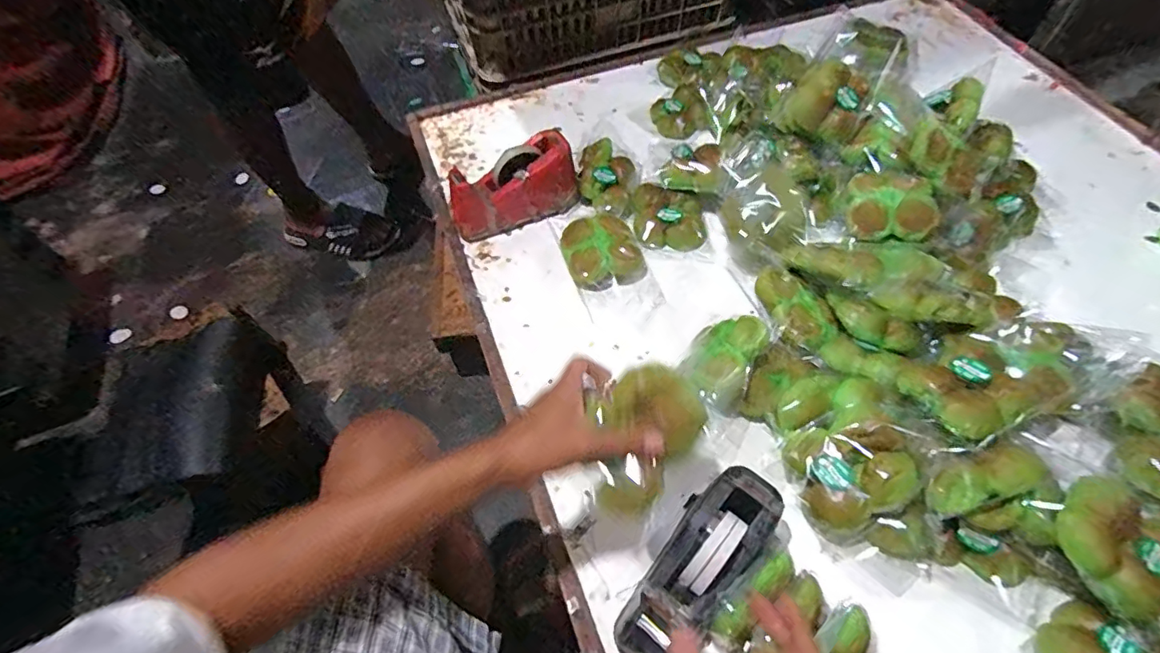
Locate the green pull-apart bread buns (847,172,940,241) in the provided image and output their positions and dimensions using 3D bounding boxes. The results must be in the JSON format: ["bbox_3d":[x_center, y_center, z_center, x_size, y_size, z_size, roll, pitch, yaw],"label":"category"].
[{"bbox_3d":[0.438,-0.170,0.782,0.125,0.064,0.078,20,59,15],"label":"green pull-apart bread buns"}]

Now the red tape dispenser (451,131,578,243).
[{"bbox_3d":[-0.105,-0.217,0.855,0.199,0.105,0.069,-20,58,-11],"label":"red tape dispenser"}]

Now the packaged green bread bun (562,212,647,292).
[{"bbox_3d":[0.032,-0.113,0.816,0.109,0.046,0.123,-19,58,-10],"label":"packaged green bread bun"}]

